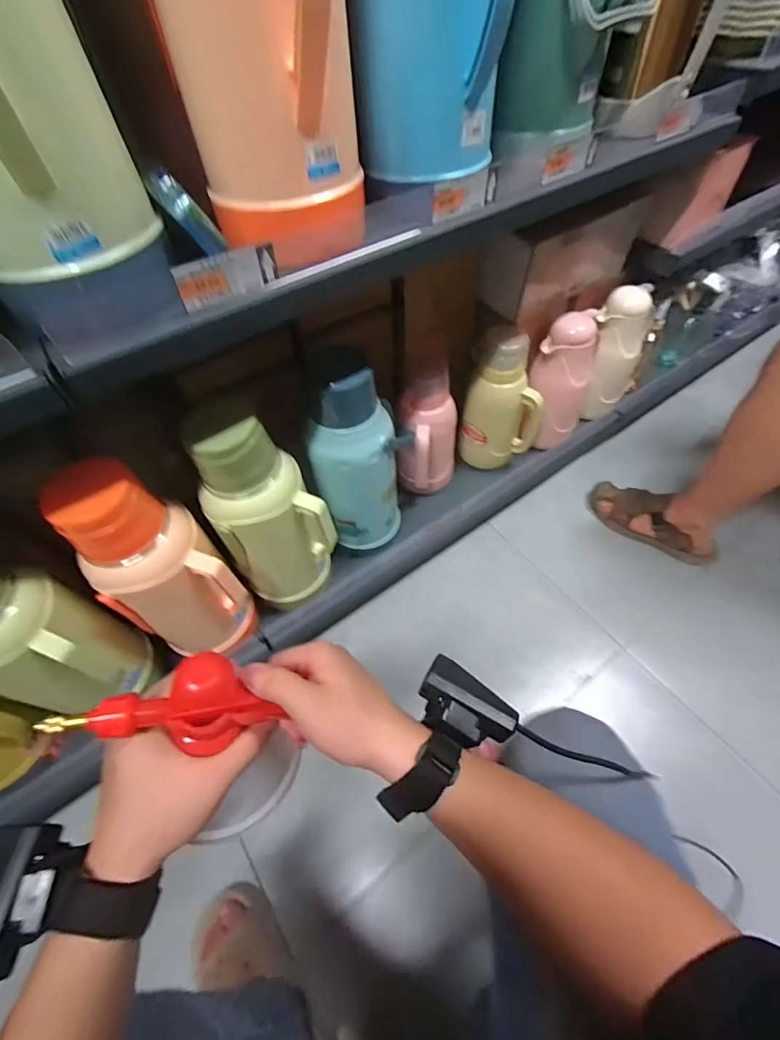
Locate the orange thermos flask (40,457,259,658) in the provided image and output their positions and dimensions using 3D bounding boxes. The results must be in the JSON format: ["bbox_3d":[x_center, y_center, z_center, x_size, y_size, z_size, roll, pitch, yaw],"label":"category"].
[{"bbox_3d":[-0.314,0.079,0.606,0.160,0.415,0.137,33,63,22],"label":"orange thermos flask"}]

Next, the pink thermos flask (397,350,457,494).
[{"bbox_3d":[0.073,-0.164,0.815,0.108,0.277,0.110,6,56,7],"label":"pink thermos flask"}]

